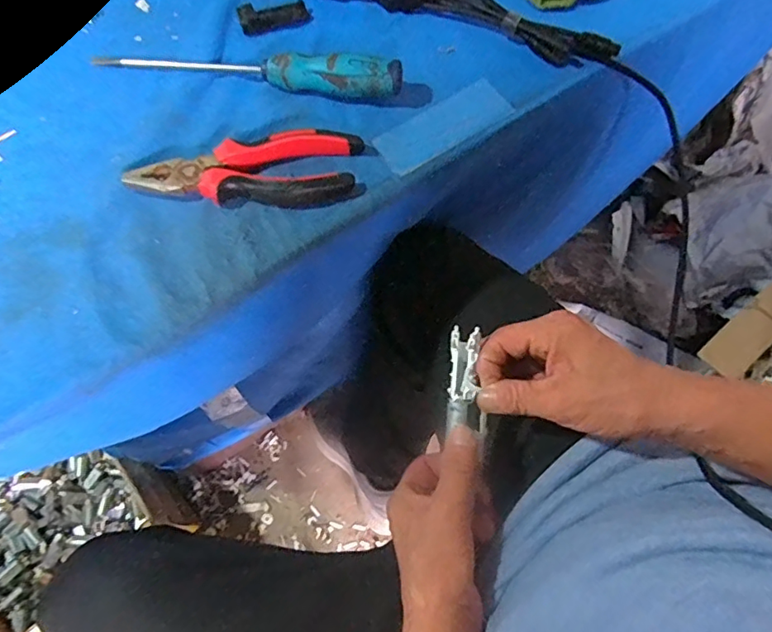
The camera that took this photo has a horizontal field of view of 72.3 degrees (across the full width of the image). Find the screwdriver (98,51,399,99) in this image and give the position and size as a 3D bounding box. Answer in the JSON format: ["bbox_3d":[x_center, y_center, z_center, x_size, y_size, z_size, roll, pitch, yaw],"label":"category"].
[{"bbox_3d":[-0.109,-0.196,0.414,0.243,0.030,0.025,10,66,3],"label":"screwdriver"}]

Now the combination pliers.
[{"bbox_3d":[-0.098,-0.101,0.378,0.161,0.020,0.052,-7,66,-5],"label":"combination pliers"}]

